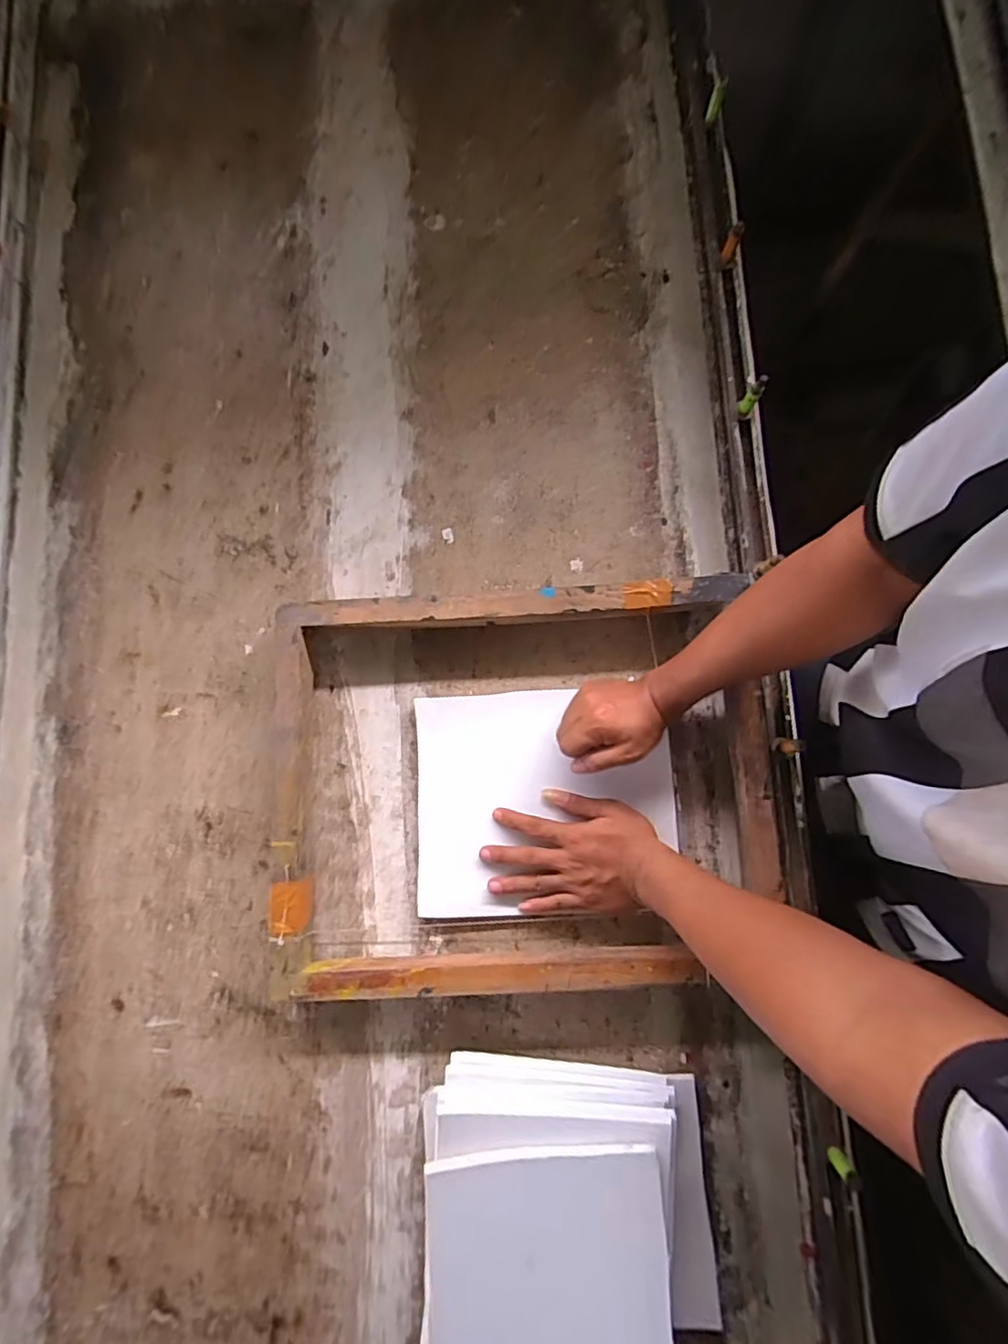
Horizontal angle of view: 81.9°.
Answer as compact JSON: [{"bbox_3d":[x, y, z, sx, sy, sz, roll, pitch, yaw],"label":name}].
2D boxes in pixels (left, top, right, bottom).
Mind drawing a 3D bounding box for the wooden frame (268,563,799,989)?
[{"bbox_3d":[0.030,0.107,0.610,0.553,0.049,0.414,-4,81,2],"label":"wooden frame"}]

